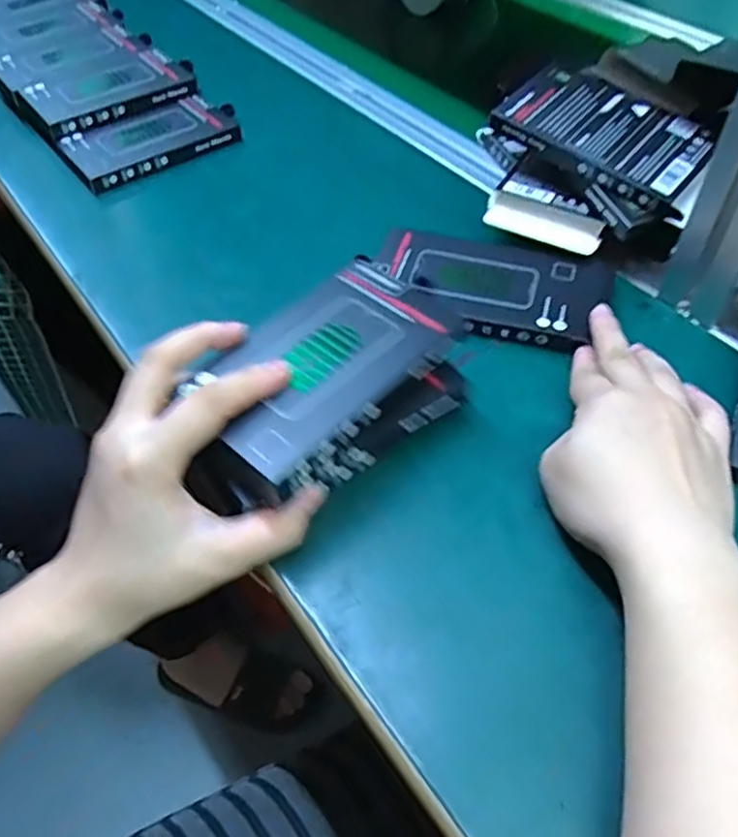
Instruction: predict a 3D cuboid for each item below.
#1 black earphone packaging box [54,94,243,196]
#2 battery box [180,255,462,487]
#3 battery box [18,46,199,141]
[{"bbox_3d":[-0.178,-0.232,0.559,0.137,0.022,0.073,-31,57,-18],"label":"black earphone packaging box"},{"bbox_3d":[-0.022,-0.030,0.328,0.073,0.012,0.133,34,62,26],"label":"battery box"},{"bbox_3d":[-0.229,-0.291,0.591,0.140,0.021,0.095,-28,55,-21],"label":"battery box"}]

